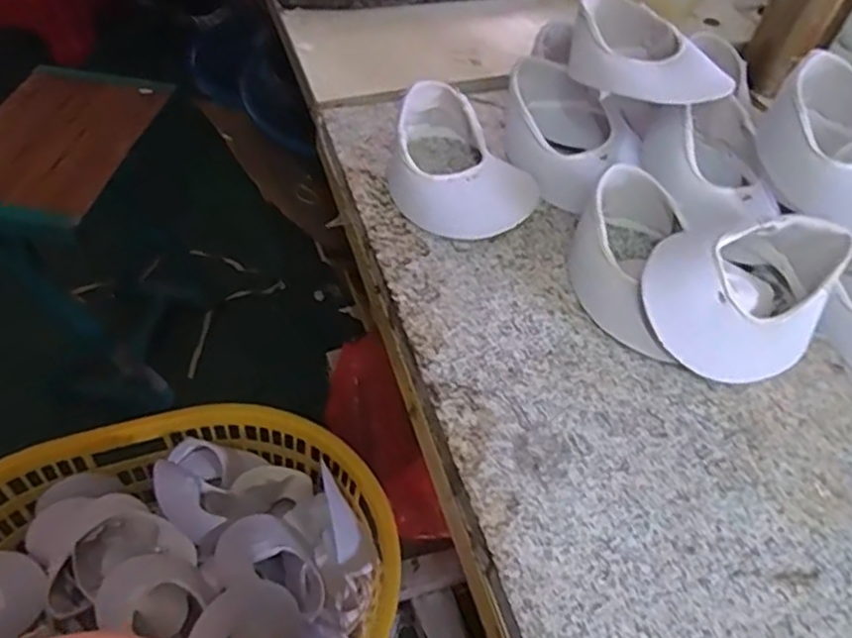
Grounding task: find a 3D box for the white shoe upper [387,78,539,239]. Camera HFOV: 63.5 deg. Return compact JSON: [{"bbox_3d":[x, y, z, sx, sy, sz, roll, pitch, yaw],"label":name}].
[{"bbox_3d":[0.021,-0.131,0.565,0.104,0.047,0.152,-24,55,-24],"label":"white shoe upper"}]

